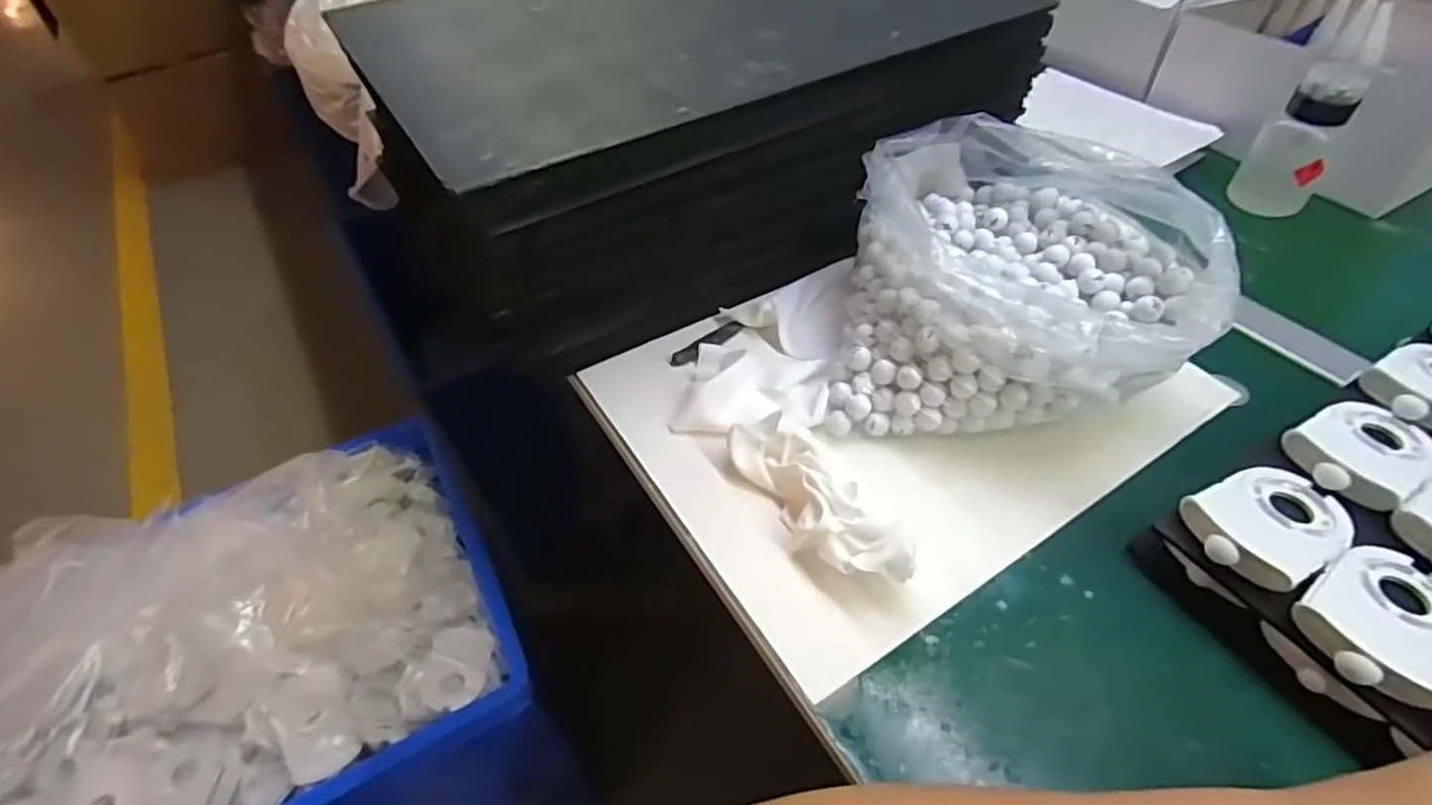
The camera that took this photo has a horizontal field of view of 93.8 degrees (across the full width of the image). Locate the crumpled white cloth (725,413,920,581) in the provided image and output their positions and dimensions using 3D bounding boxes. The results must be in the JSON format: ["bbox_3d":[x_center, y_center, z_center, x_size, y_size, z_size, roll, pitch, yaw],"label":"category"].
[{"bbox_3d":[0.059,0.058,0.395,0.050,0.033,0.133,-24,51,-18],"label":"crumpled white cloth"}]

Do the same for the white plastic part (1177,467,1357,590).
[{"bbox_3d":[0.295,0.061,0.353,0.089,0.014,0.058,-22,50,-17],"label":"white plastic part"}]

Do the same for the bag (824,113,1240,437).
[{"bbox_3d":[0.203,-0.090,0.466,0.212,0.117,0.230,9,48,11],"label":"bag"}]

